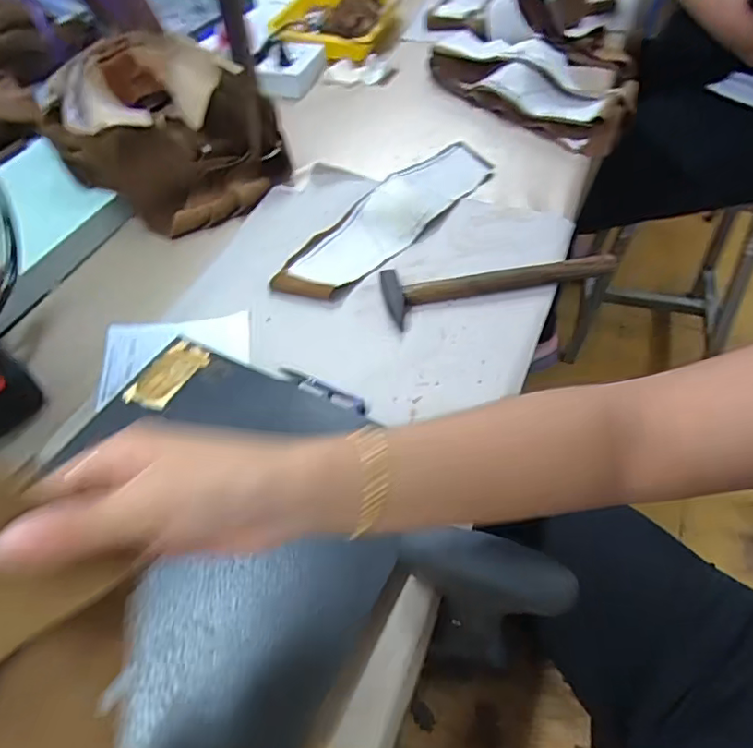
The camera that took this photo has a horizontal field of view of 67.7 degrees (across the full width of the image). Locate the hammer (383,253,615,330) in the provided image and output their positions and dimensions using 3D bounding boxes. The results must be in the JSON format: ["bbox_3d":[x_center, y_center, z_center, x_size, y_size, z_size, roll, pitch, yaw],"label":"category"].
[{"bbox_3d":[0.129,-0.111,0.619,0.249,0.039,0.081,-13,52,-7],"label":"hammer"}]

